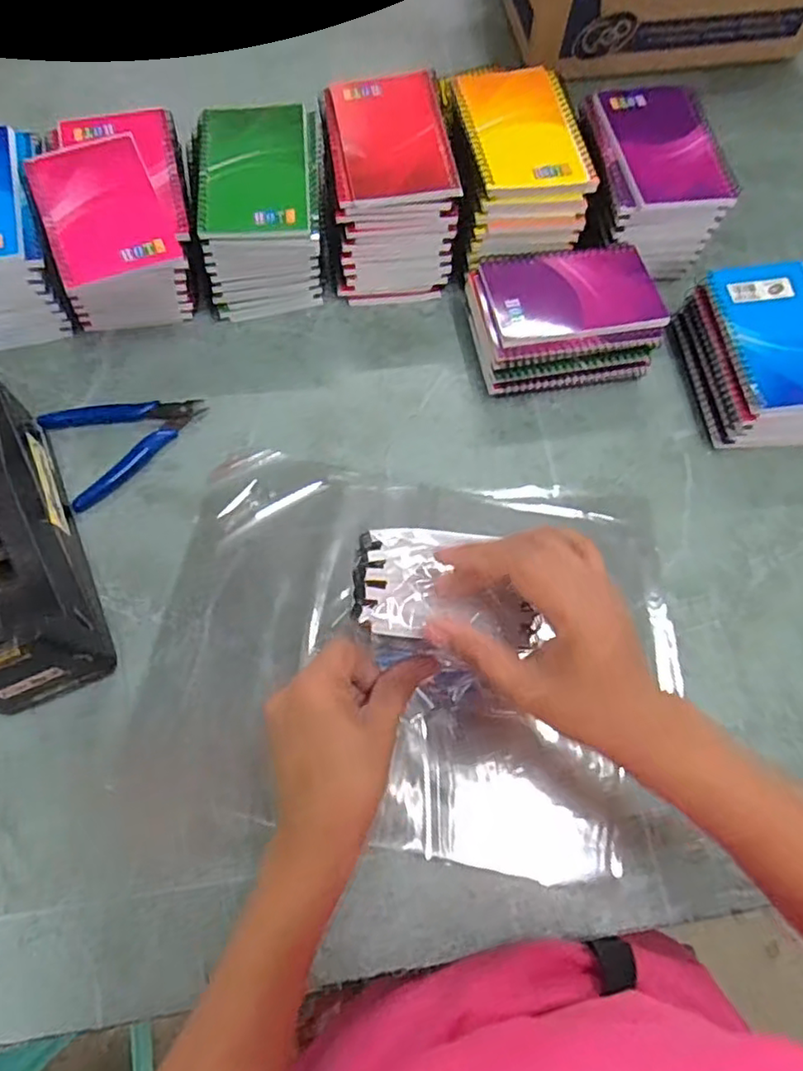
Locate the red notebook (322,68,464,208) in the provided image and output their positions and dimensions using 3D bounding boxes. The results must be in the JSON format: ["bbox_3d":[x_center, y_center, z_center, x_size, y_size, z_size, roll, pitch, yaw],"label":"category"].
[{"bbox_3d":[-0.010,-0.316,0.508,0.094,0.015,0.133,-7,69,-5],"label":"red notebook"}]

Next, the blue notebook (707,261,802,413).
[{"bbox_3d":[0.292,-0.156,0.492,0.081,0.013,0.131,-6,69,-5],"label":"blue notebook"}]

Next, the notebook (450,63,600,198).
[{"bbox_3d":[0.096,-0.326,0.515,0.092,0.014,0.134,-10,70,-7],"label":"notebook"}]

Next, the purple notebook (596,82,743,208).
[{"bbox_3d":[0.217,-0.317,0.519,0.087,0.014,0.134,-7,69,-6],"label":"purple notebook"}]

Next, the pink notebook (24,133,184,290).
[{"bbox_3d":[-0.222,-0.243,0.474,0.082,0.011,0.130,-22,71,-11],"label":"pink notebook"}]

